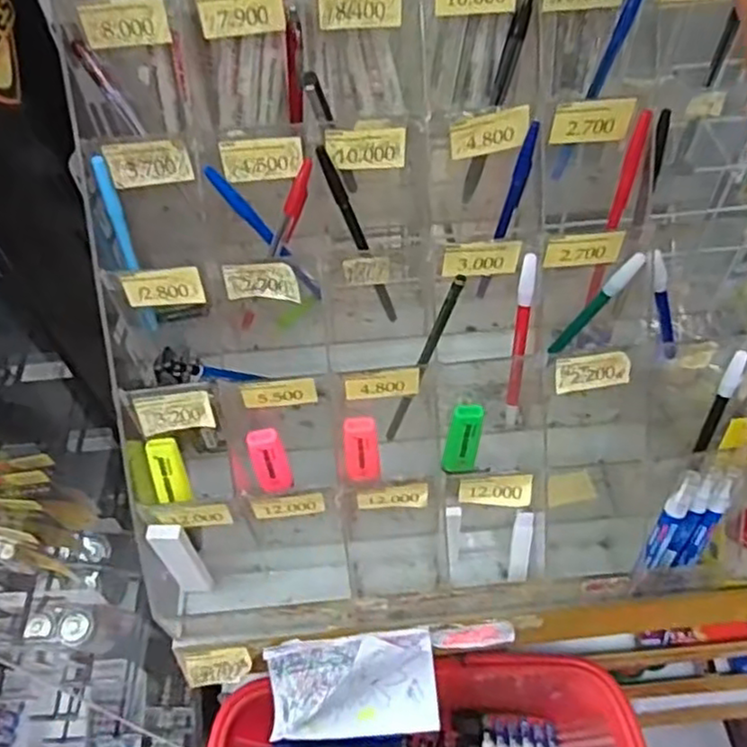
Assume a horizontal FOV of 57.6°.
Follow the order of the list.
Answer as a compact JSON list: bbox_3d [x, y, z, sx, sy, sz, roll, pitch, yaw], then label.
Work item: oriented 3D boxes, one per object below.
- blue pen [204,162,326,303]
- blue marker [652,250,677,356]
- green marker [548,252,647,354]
[{"bbox_3d":[-0.075,-0.097,0.483,0.009,0.132,0.012,-17,51,23],"label":"blue pen"},{"bbox_3d":[0.212,-0.048,0.496,0.010,0.110,0.014,-2,52,27],"label":"blue marker"},{"bbox_3d":[0.161,-0.049,0.496,0.008,0.104,0.012,7,50,-25],"label":"green marker"}]

